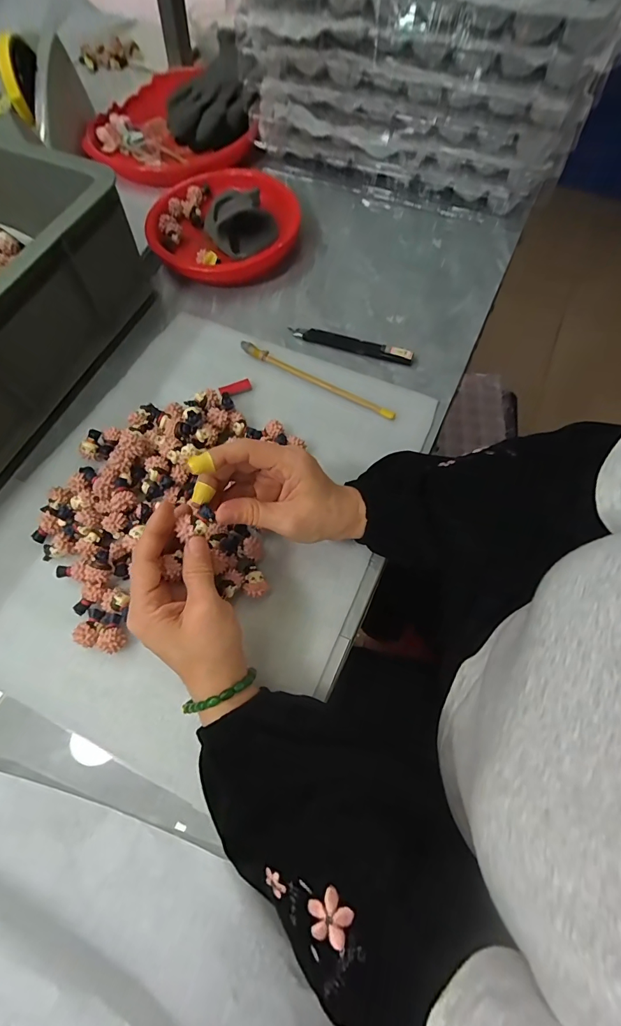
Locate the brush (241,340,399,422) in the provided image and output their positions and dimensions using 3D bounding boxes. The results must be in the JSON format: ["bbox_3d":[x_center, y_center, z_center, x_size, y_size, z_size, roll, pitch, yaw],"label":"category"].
[{"bbox_3d":[0.005,-0.139,0.420,0.180,0.007,0.010,28,69,11],"label":"brush"}]

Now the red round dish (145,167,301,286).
[{"bbox_3d":[-0.103,-0.350,0.489,0.182,0.053,0.172,0,66,-1],"label":"red round dish"}]

